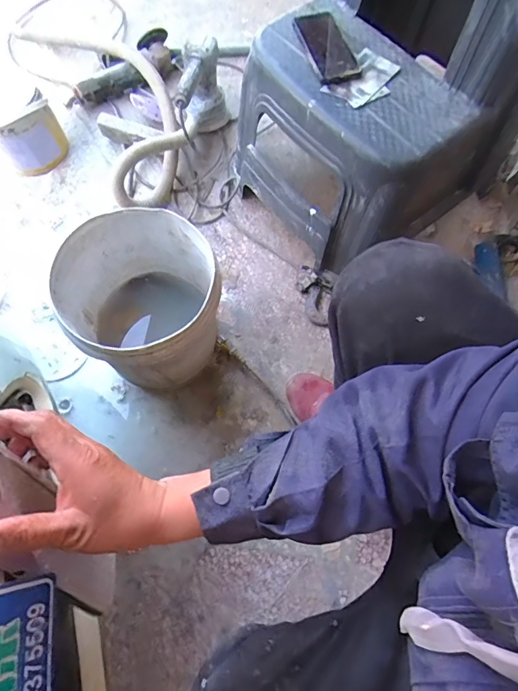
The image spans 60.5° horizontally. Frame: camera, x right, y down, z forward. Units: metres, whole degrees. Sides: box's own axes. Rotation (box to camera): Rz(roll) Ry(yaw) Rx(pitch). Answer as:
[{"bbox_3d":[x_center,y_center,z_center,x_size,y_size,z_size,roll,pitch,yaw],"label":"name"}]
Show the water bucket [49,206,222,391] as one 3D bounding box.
[{"bbox_3d":[-0.200,-0.073,0.788,0.250,0.222,0.250,1,69,-2],"label":"water bucket"}]

